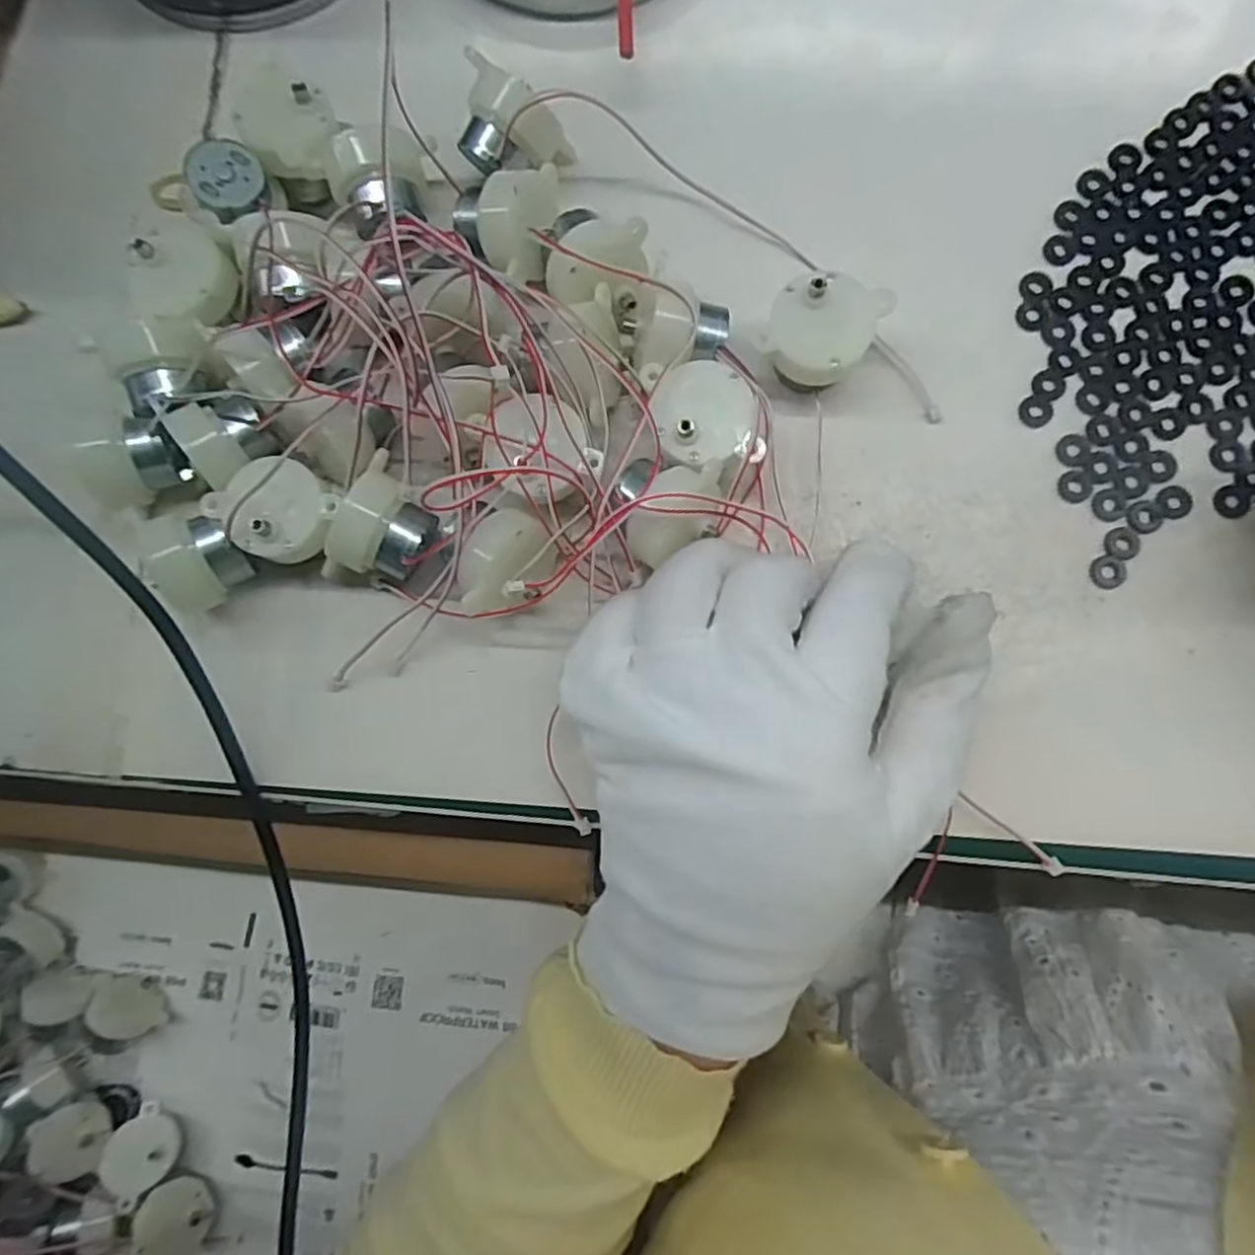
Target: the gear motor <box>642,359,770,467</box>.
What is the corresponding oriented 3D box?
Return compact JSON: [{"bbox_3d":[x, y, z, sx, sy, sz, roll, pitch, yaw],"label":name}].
[{"bbox_3d":[0.024,-0.066,0.227,0.032,0.029,0.034,-1,82,4],"label":"gear motor"}]

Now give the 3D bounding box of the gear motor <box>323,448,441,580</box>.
[{"bbox_3d":[-0.076,-0.030,0.228,0.027,0.031,0.039,30,86,7],"label":"gear motor"}]

